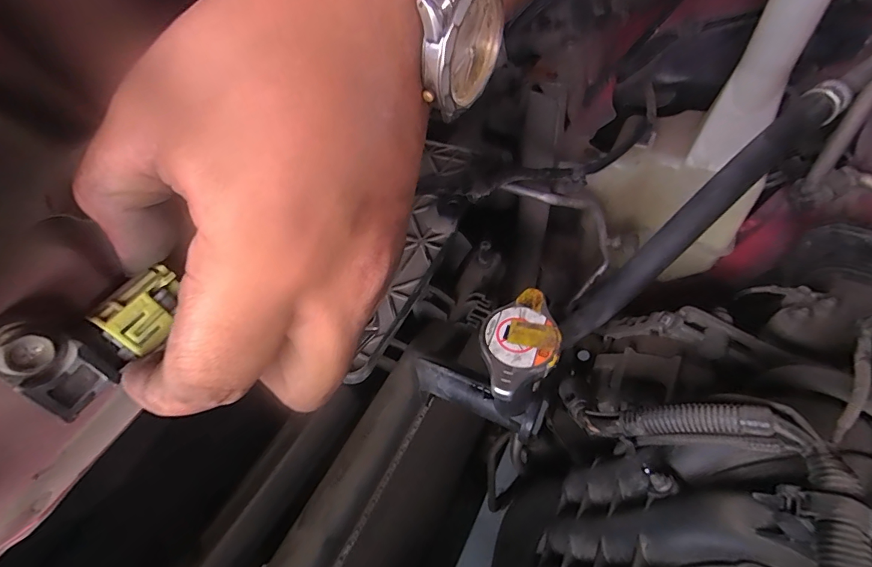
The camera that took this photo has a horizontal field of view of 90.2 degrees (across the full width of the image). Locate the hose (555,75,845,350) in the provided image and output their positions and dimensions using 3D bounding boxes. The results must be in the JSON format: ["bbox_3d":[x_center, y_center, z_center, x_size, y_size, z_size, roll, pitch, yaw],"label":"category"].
[{"bbox_3d":[0.176,-0.038,0.303,0.240,0.053,0.034,-49,52,20],"label":"hose"}]

